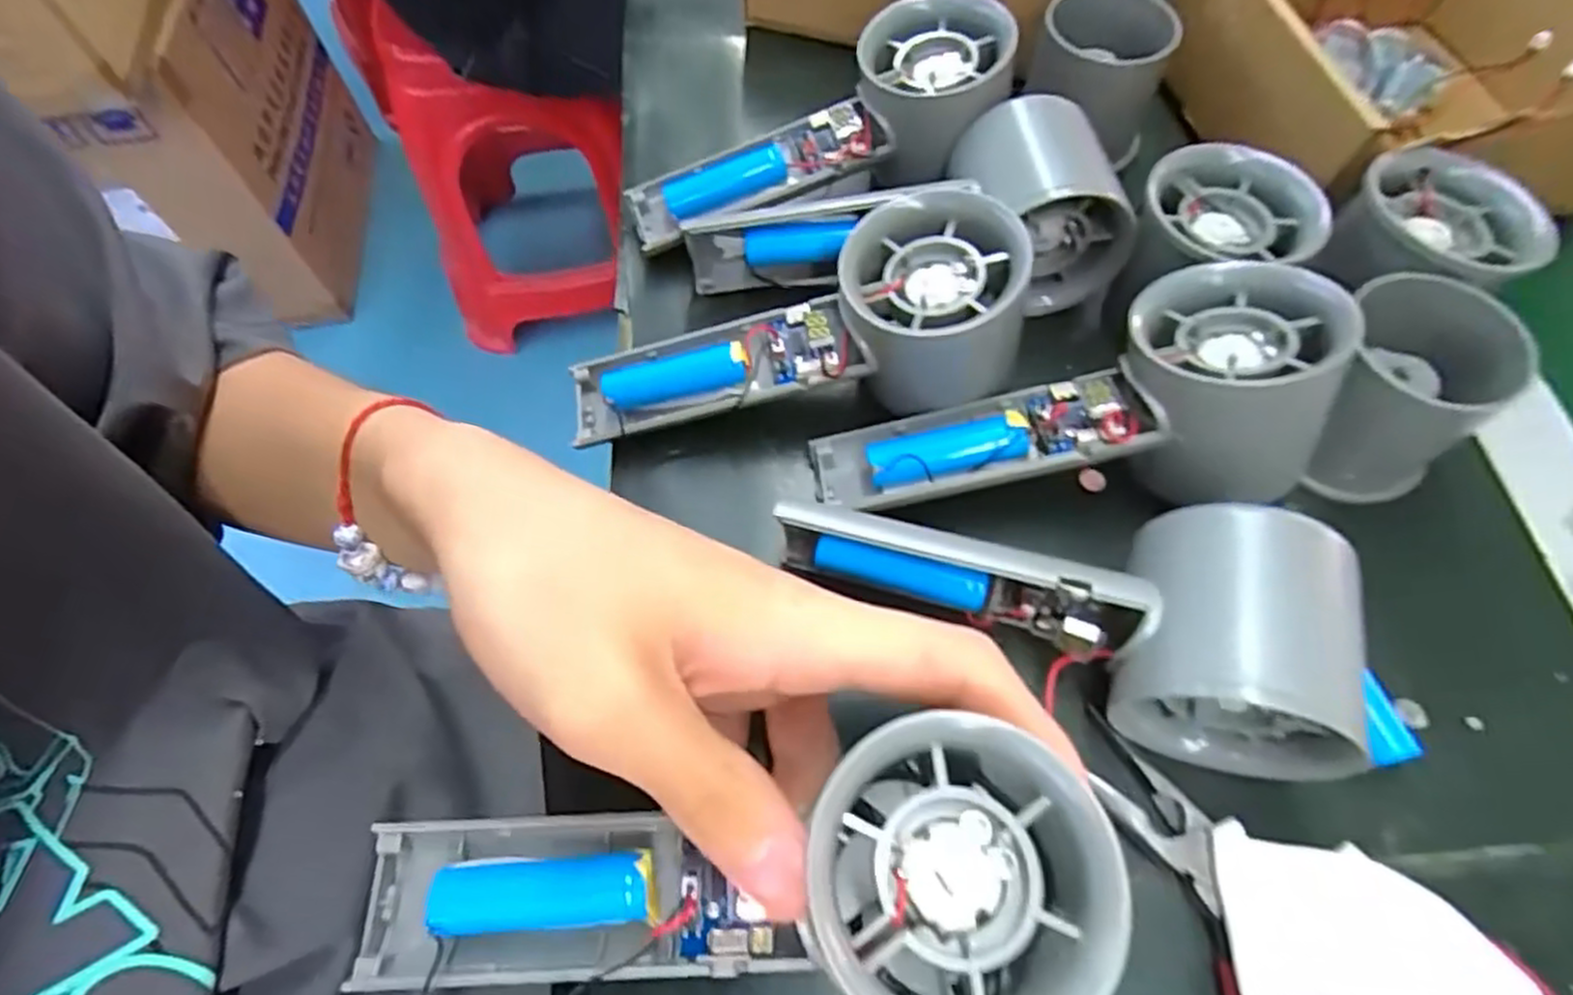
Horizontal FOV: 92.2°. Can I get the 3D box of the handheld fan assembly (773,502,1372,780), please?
[{"bbox_3d":[0.072,0.029,0.212,0.155,0.055,0.061,12,63,7],"label":"handheld fan assembly"}]

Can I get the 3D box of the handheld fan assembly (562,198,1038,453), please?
[{"bbox_3d":[-0.001,-0.053,0.260,0.159,0.047,0.055,-12,62,15],"label":"handheld fan assembly"}]

